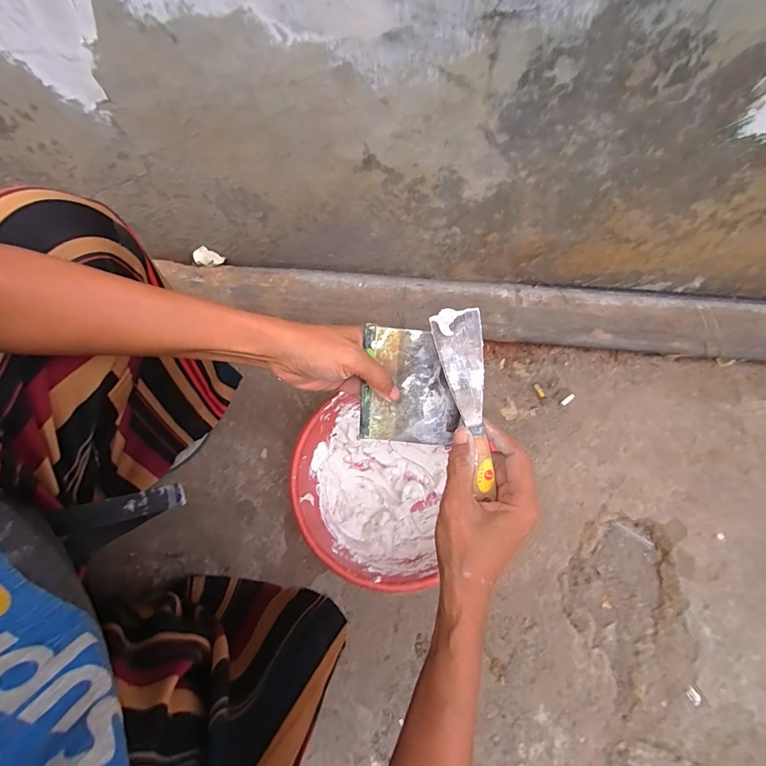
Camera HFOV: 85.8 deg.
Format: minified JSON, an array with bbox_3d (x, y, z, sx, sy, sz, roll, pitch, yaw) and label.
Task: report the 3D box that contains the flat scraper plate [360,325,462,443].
[{"bbox_3d":[0.024,0.008,0.354,0.084,0.115,0.004,6,35,1],"label":"flat scraper plate"}]

